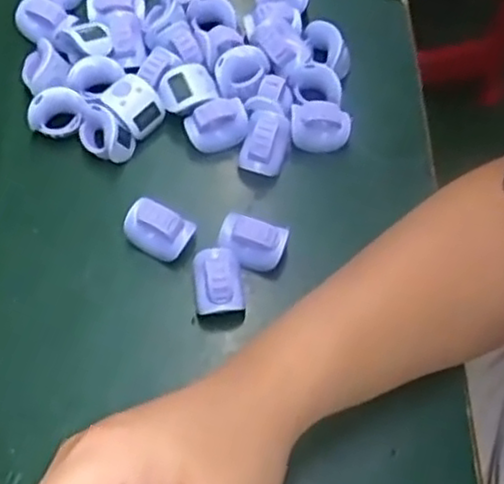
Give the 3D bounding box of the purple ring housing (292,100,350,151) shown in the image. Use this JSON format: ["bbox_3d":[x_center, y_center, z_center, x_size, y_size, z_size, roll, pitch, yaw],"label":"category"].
[{"bbox_3d":[0.047,-0.079,0.486,0.040,0.029,0.021,5,63,1],"label":"purple ring housing"}]

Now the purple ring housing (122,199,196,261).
[{"bbox_3d":[-0.059,-0.007,0.447,0.038,0.025,0.026,24,65,11],"label":"purple ring housing"}]

